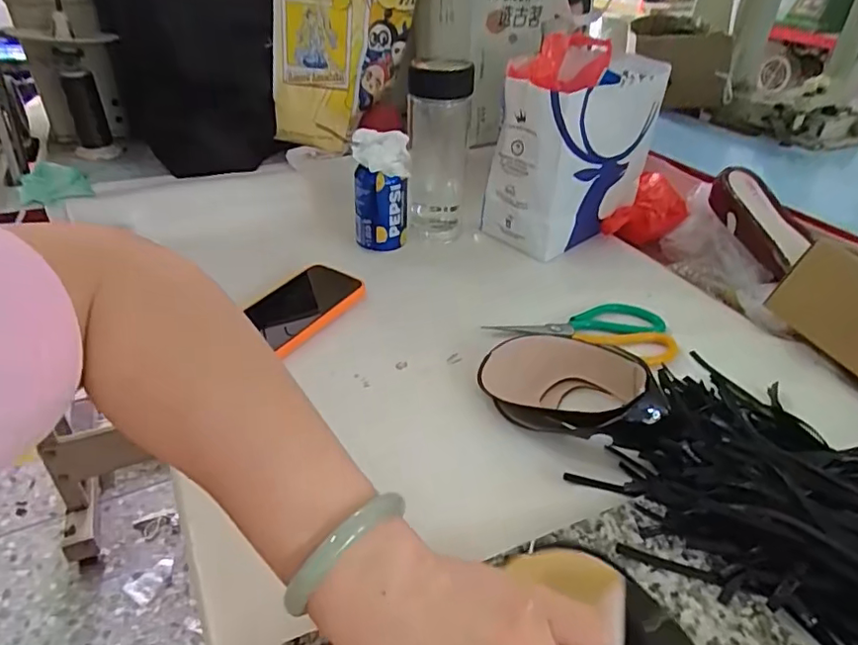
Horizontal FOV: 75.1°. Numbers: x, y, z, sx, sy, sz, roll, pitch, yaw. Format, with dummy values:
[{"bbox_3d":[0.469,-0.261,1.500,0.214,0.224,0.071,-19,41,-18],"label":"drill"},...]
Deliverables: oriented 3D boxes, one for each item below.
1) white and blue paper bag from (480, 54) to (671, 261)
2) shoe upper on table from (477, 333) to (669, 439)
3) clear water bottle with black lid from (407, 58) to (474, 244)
[{"bbox_3d":[0.189,-0.214,0.725,0.214,0.204,0.108,-24,44,-31],"label":"white and blue paper bag"},{"bbox_3d":[0.121,0.051,0.491,0.154,0.050,0.117,17,37,17],"label":"shoe upper on table"},{"bbox_3d":[0.011,-0.211,0.700,0.077,0.214,0.066,3,36,0],"label":"clear water bottle with black lid"}]

